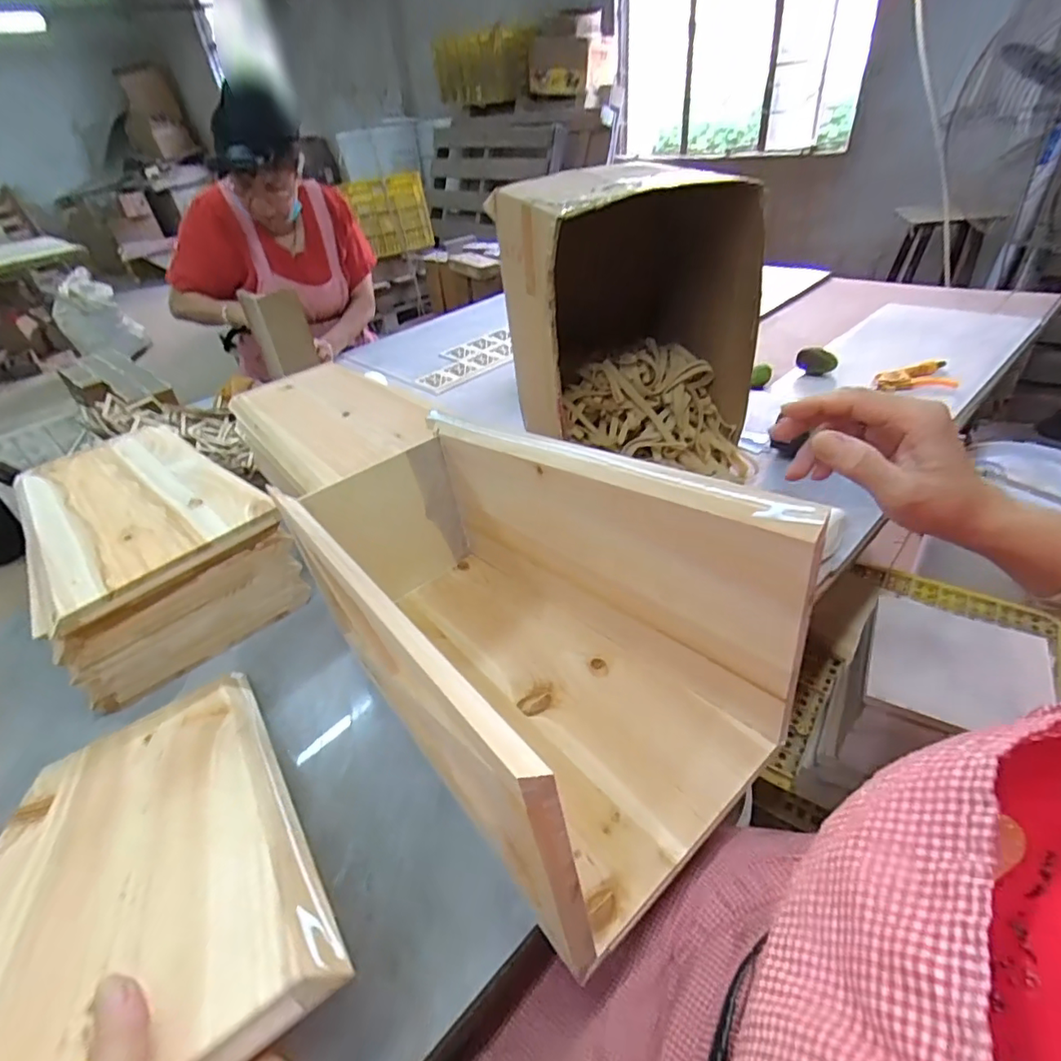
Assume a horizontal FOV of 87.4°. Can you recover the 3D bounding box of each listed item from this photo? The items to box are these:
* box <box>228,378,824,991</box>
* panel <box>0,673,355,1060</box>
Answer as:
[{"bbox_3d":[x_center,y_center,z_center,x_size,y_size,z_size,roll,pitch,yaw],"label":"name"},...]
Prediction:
[{"bbox_3d":[-0.019,0.058,0.512,0.212,0.237,0.442,-33,44,-30],"label":"box"},{"bbox_3d":[-0.288,0.228,0.377,0.228,0.025,0.405,-30,20,-27],"label":"panel"}]

